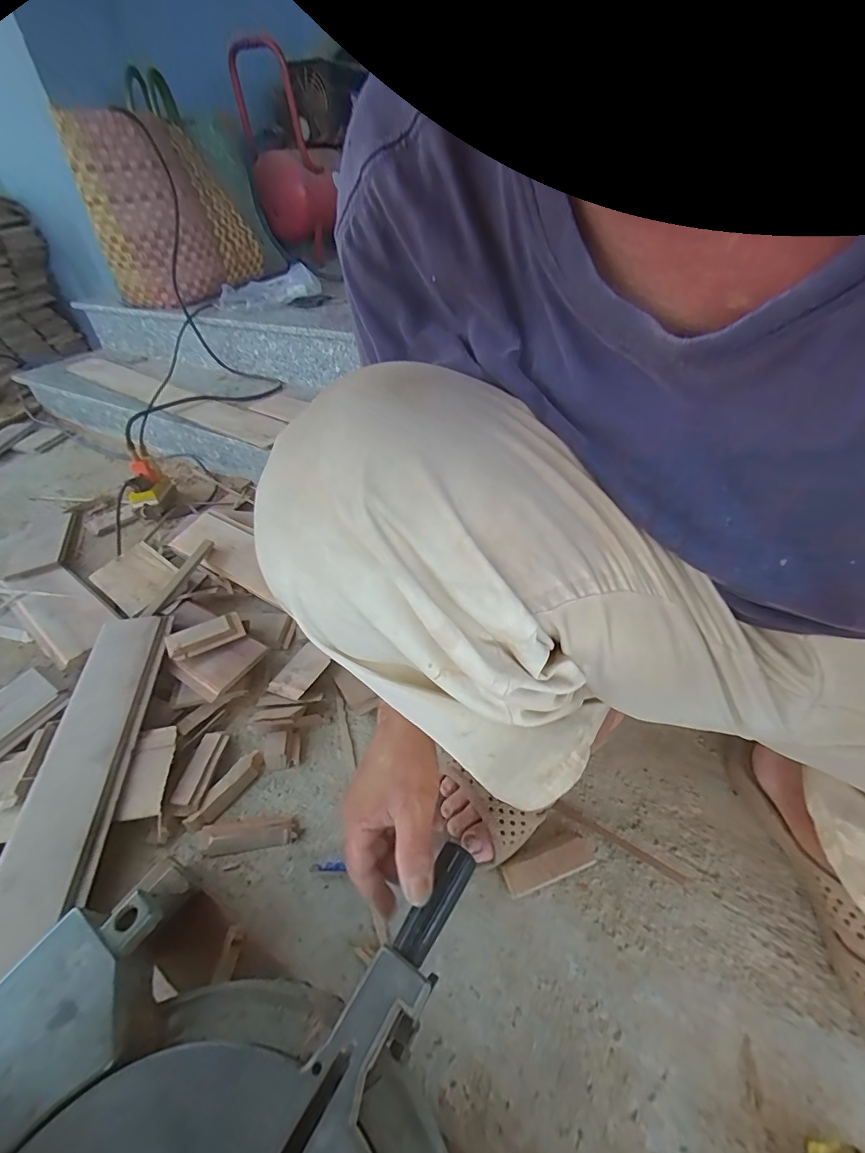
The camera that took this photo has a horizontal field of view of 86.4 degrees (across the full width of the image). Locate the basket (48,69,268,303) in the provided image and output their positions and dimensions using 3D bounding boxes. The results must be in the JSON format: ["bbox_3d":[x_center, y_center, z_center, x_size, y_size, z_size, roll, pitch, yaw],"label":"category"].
[{"bbox_3d":[-0.694,-0.998,1.207,0.205,0.425,0.383,12,44,19],"label":"basket"}]

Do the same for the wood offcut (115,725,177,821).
[{"bbox_3d":[-0.317,0.215,0.512,0.043,0.010,0.099,-10,42,-5],"label":"wood offcut"}]

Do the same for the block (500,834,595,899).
[{"bbox_3d":[0.111,0.273,0.438,0.089,0.009,0.027,-17,43,-13],"label":"block"}]

